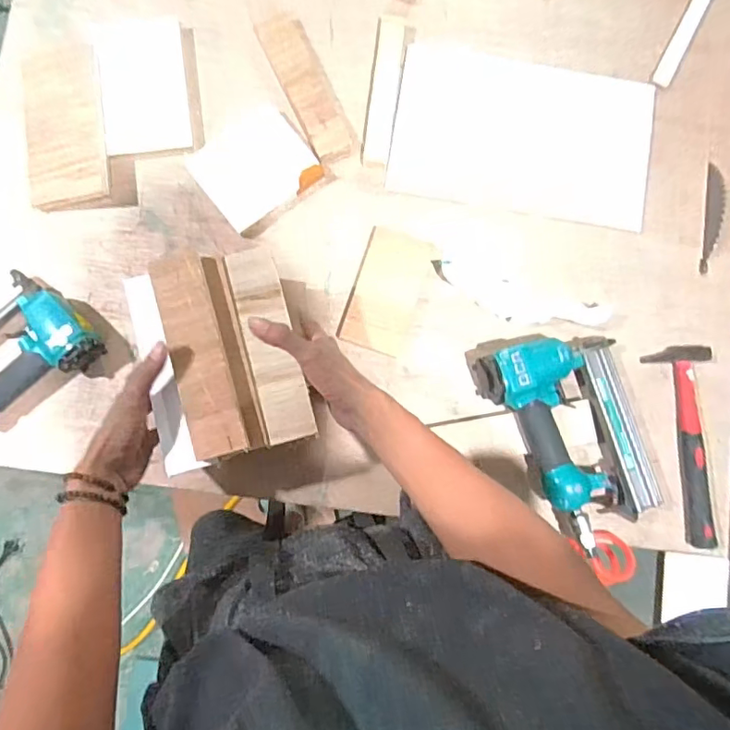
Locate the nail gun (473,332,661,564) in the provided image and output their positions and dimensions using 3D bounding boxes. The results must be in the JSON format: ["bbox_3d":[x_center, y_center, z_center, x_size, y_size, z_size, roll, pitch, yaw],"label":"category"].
[{"bbox_3d":[0.241,0.075,0.598,0.155,0.062,0.226,-21,84,-5],"label":"nail gun"}]

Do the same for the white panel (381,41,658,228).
[{"bbox_3d":[0.209,-0.303,0.670,0.331,0.012,0.221,9,82,-2],"label":"white panel"}]

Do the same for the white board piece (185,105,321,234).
[{"bbox_3d":[-0.138,-0.251,0.649,0.132,0.012,0.121,-37,86,-7],"label":"white board piece"}]

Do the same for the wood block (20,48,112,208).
[{"bbox_3d":[-0.367,-0.291,0.636,0.095,0.029,0.193,-8,83,-4],"label":"wood block"}]

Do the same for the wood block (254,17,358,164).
[{"bbox_3d":[-0.073,-0.357,0.658,0.058,0.014,0.202,-24,84,-6],"label":"wood block"}]

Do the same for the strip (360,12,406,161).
[{"bbox_3d":[0.025,-0.357,0.668,0.035,0.007,0.206,7,82,-2],"label":"strip"}]

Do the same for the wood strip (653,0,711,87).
[{"bbox_3d":[0.444,-0.470,0.708,0.027,0.007,0.205,29,82,1],"label":"wood strip"}]

